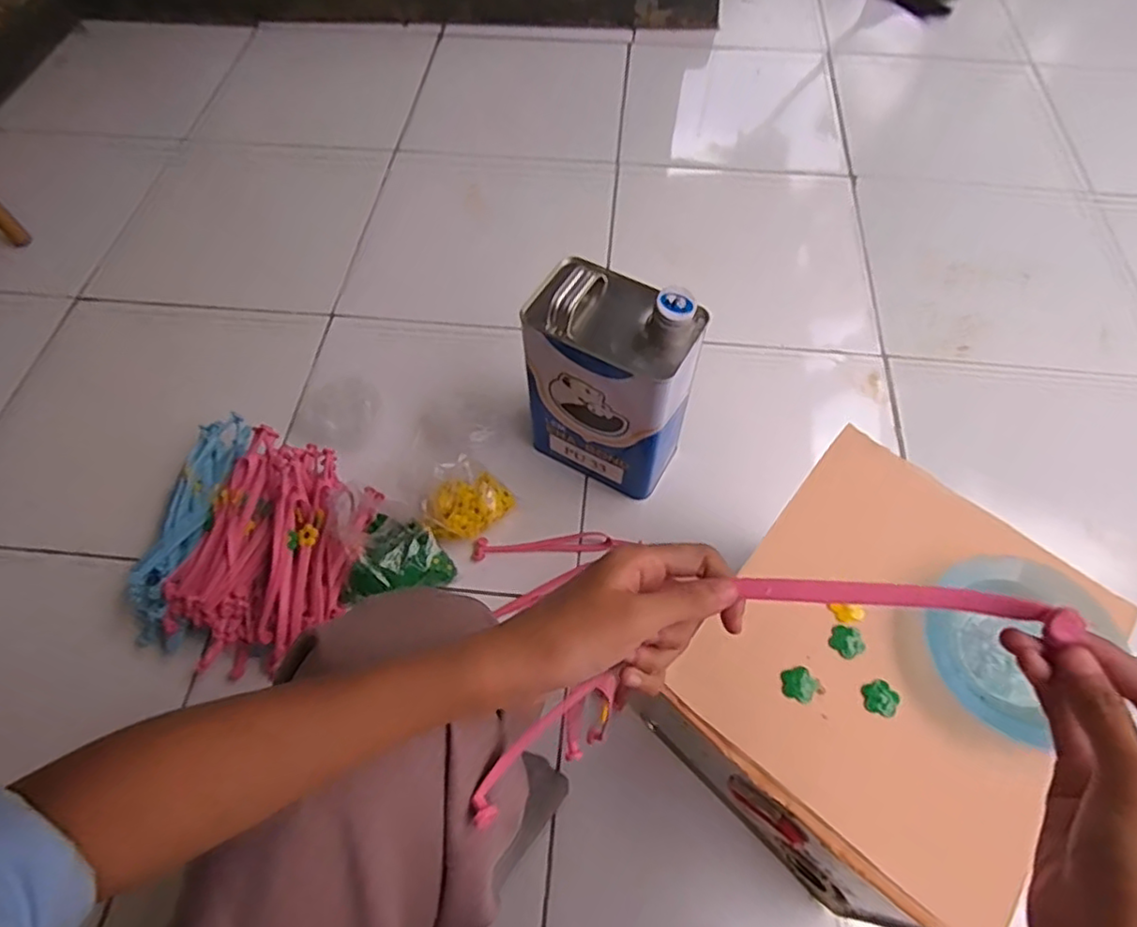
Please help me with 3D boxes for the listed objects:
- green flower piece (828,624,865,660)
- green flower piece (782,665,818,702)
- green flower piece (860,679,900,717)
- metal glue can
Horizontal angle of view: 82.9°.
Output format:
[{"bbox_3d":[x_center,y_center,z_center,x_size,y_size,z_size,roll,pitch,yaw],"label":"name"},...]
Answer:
[{"bbox_3d":[0.201,0.127,0.464,0.023,0.004,0.024,0,60,0],"label":"green flower piece"},{"bbox_3d":[0.162,0.155,0.450,0.024,0.004,0.022,0,60,0],"label":"green flower piece"},{"bbox_3d":[0.215,0.161,0.445,0.023,0.004,0.023,27,76,32],"label":"green flower piece"},{"bbox_3d":[0.045,-0.090,0.717,0.169,0.252,0.108,28,64,16],"label":"metal glue can"}]

